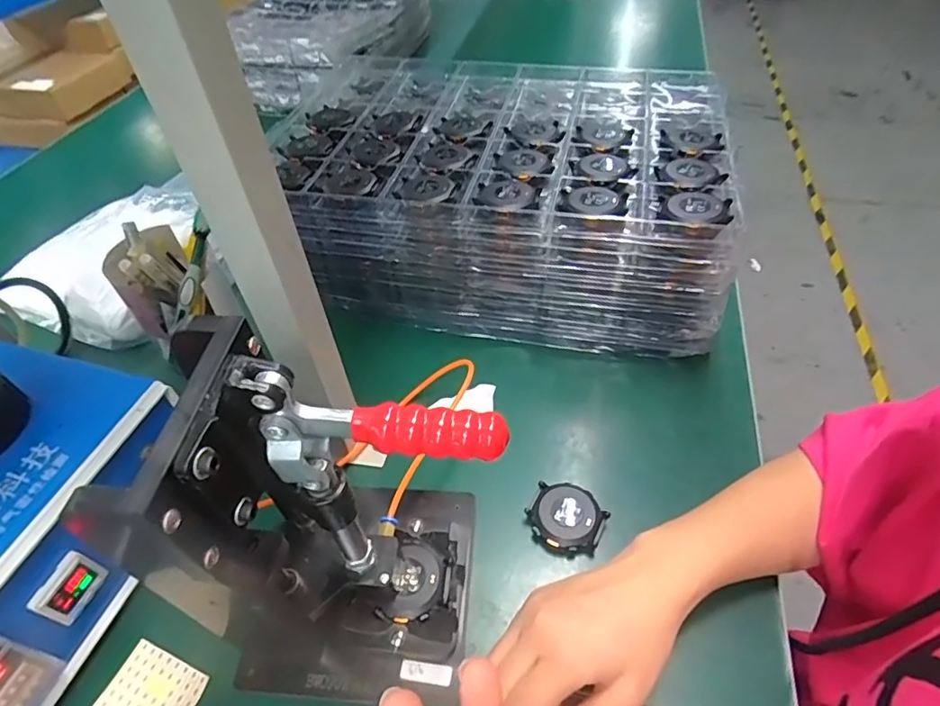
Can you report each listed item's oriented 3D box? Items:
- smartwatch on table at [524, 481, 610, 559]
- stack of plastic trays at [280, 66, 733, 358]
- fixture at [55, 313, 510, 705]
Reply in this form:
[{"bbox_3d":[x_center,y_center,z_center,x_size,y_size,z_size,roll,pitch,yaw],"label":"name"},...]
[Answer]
[{"bbox_3d":[0.069,0.120,0.390,0.053,0.015,0.047,23,53,22],"label":"smartwatch on table"},{"bbox_3d":[0.032,-0.178,0.575,0.425,0.134,0.306,8,49,11],"label":"stack of plastic trays"},{"bbox_3d":[-0.058,0.090,0.264,0.136,0.221,0.113,10,49,12],"label":"fixture"}]

